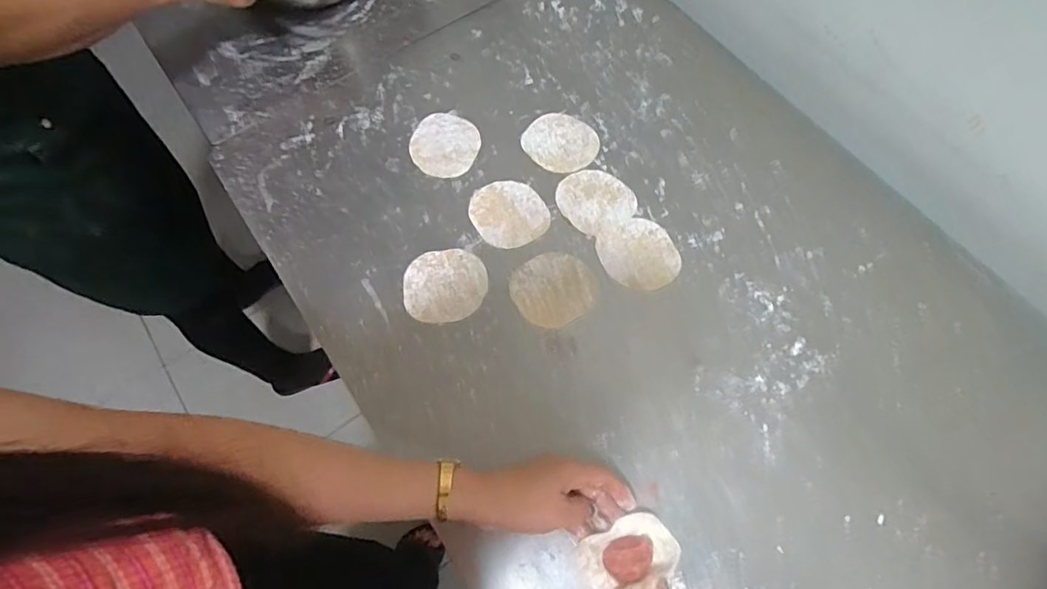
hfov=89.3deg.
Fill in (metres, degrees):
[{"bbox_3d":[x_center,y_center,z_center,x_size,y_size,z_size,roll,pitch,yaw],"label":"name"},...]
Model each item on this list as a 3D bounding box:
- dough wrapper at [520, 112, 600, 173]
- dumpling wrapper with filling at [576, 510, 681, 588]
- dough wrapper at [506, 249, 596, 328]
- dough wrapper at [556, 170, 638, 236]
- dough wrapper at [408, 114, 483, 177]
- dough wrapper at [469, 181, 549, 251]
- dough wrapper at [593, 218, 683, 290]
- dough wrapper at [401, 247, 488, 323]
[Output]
[{"bbox_3d":[0.046,-0.180,0.622,0.084,0.004,0.081,0,68,0],"label":"dough wrapper"},{"bbox_3d":[0.089,0.217,0.441,0.081,0.028,0.052,-18,69,-8],"label":"dumpling wrapper with filling"},{"bbox_3d":[0.032,-0.006,0.552,0.085,0.004,0.077,-27,70,-11],"label":"dough wrapper"},{"bbox_3d":[0.080,-0.106,0.591,0.080,0.004,0.077,0,68,0],"label":"dough wrapper"},{"bbox_3d":[-0.091,-0.176,0.618,0.078,0.004,0.083,0,68,0],"label":"dough wrapper"},{"bbox_3d":[-0.016,-0.091,0.590,0.080,0.006,0.083,0,68,0],"label":"dough wrapper"},{"bbox_3d":[0.123,-0.043,0.565,0.079,0.004,0.081,-22,70,-9],"label":"dough wrapper"},{"bbox_3d":[-0.082,-0.010,0.553,0.085,0.004,0.077,-11,68,-5],"label":"dough wrapper"}]

